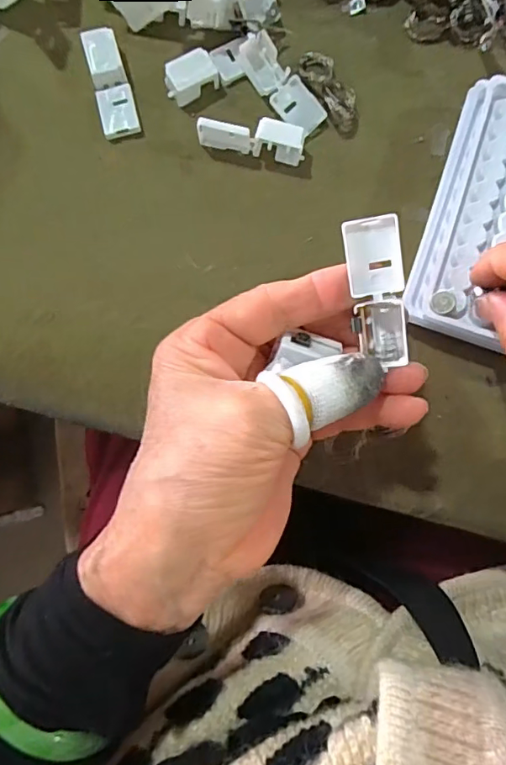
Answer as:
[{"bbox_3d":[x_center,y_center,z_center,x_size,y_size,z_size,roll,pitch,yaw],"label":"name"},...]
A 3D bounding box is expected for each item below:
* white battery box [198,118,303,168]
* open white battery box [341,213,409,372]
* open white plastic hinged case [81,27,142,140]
[{"bbox_3d":[0.000,-0.129,0.266,0.054,0.018,0.012,12,85,-1],"label":"white battery box"},{"bbox_3d":[0.046,-0.033,0.190,0.019,0.012,0.054,-14,113,-1],"label":"open white battery box"},{"bbox_3d":[-0.075,-0.157,0.271,0.019,0.011,0.053,-14,97,-1],"label":"open white plastic hinged case"}]

